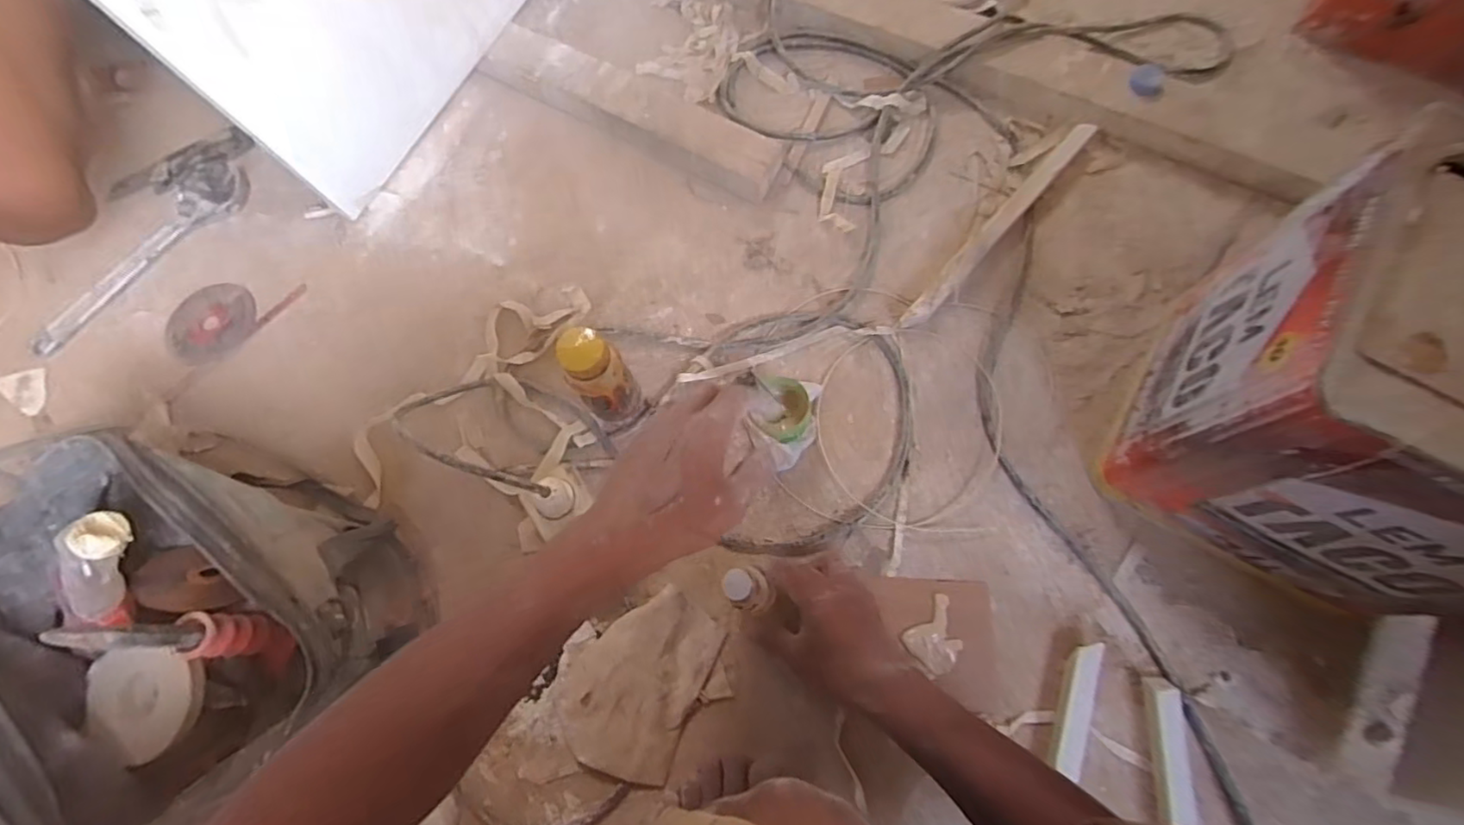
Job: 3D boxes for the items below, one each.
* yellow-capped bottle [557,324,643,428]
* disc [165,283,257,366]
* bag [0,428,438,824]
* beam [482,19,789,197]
[{"bbox_3d":[-0.115,-0.026,0.575,0.049,0.152,0.052,0,74,1],"label":"yellow-capped bottle"},{"bbox_3d":[-0.578,-0.097,0.700,0.096,0.006,0.091,-10,72,-1],"label":"disc"},{"bbox_3d":[-0.448,0.145,0.530,0.322,0.202,0.238,36,78,11],"label":"bag"},{"bbox_3d":[-0.117,-0.349,0.713,0.375,0.043,0.073,29,77,9],"label":"beam"}]

